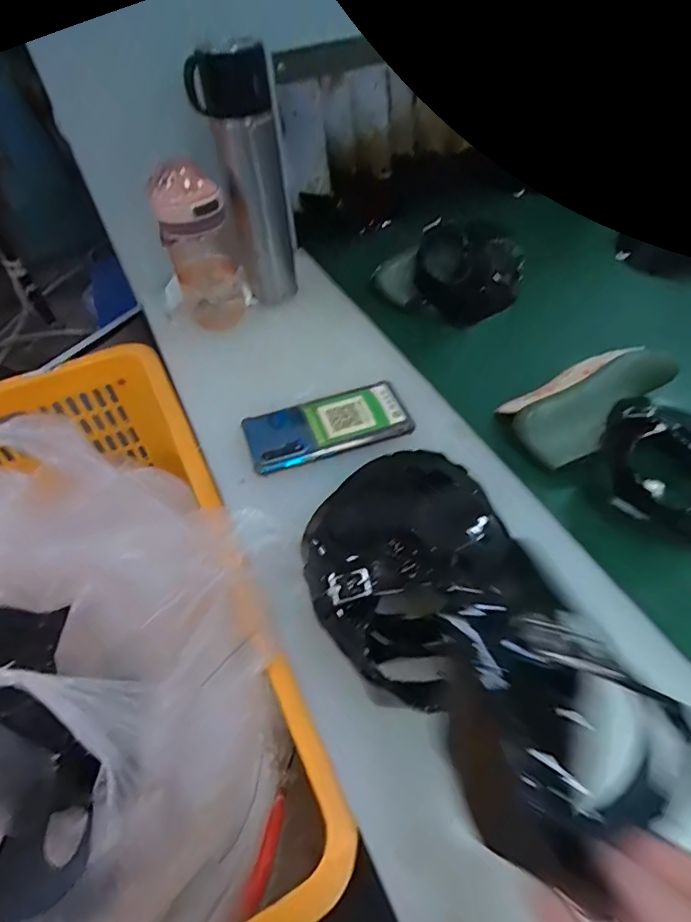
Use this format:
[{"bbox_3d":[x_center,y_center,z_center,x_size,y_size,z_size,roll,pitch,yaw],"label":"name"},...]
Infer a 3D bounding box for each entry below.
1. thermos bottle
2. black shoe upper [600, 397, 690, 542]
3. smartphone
[{"bbox_3d":[-0.098,-0.288,0.524,0.058,0.242,0.059,11,54,11],"label":"thermos bottle"},{"bbox_3d":[0.307,0.007,0.440,0.149,0.068,0.099,28,59,22],"label":"black shoe upper"},{"bbox_3d":[-0.016,-0.036,0.472,0.156,0.010,0.077,-19,54,-12],"label":"smartphone"}]

